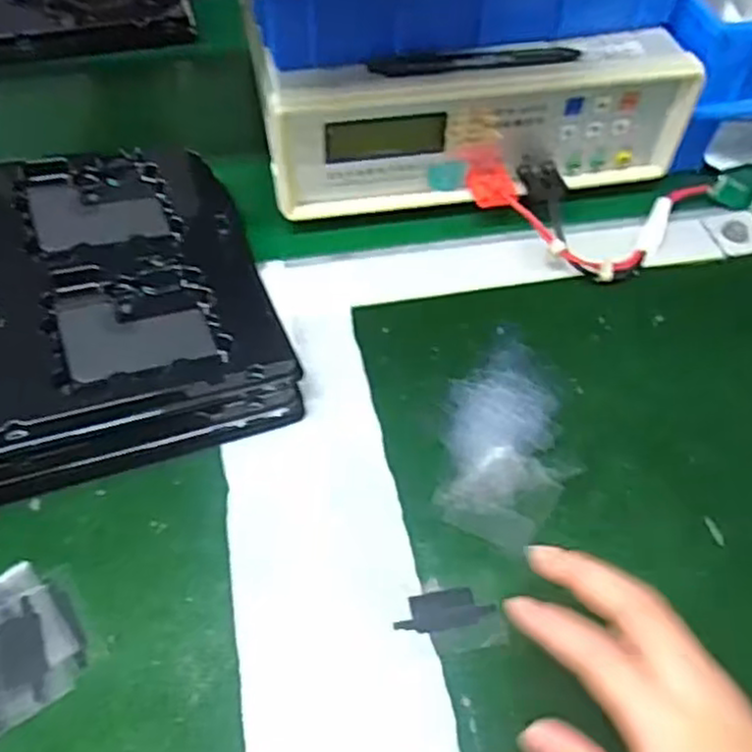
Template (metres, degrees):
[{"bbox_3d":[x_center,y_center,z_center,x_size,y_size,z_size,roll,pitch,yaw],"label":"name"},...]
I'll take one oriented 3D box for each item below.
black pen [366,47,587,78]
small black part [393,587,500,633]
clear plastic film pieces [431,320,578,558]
[{"bbox_3d":[0.064,-0.203,0.469,0.142,0.011,0.014,-7,54,-8],"label":"black pen"},{"bbox_3d":[0.033,0.114,0.358,0.049,0.004,0.018,-7,53,-6],"label":"small black part"},{"bbox_3d":[0.077,0.031,0.425,0.070,0.004,0.142,8,53,5],"label":"clear plastic film pieces"}]

